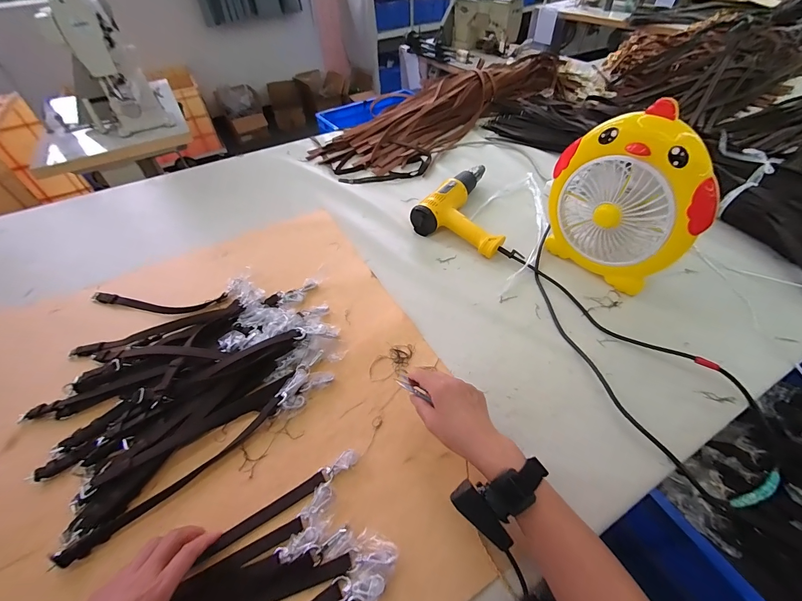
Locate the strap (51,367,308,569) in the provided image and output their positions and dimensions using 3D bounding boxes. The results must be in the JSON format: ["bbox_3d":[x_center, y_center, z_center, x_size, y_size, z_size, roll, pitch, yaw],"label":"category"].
[{"bbox_3d":[-0.262,0.211,0.465,0.033,0.017,0.336,36,59,30],"label":"strap"}]

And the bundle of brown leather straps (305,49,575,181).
[{"bbox_3d":[0.187,-0.621,1.116,0.954,0.098,0.342,-29,53,-21],"label":"bundle of brown leather straps"}]

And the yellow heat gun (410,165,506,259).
[{"bbox_3d":[0.174,-0.224,0.796,0.200,0.064,0.260,26,54,24],"label":"yellow heat gun"}]

